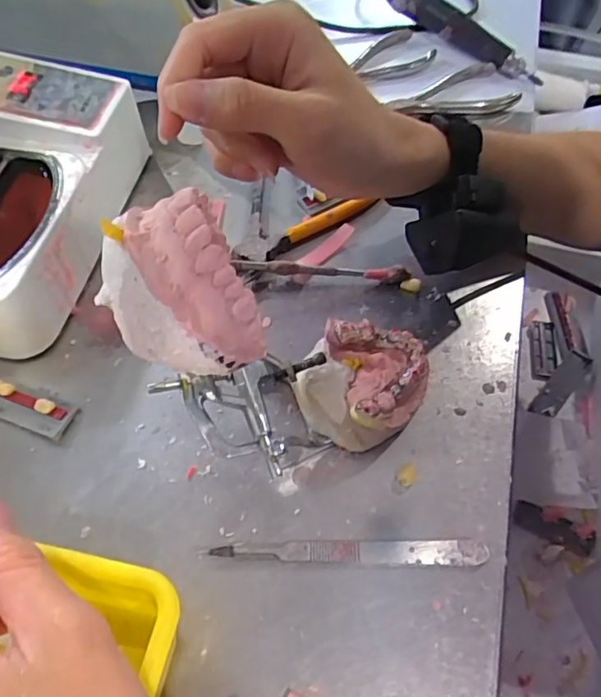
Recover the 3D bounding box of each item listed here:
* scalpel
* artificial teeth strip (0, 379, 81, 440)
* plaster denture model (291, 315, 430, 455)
[{"bbox_3d":[0.023,0.097,0.263,0.131,0.006,0.011,-1,58,-1],"label":"scalpel"},{"bbox_3d":[-0.163,0.028,0.302,0.079,0.012,0.019,17,60,10],"label":"artificial teeth strip"},{"bbox_3d":[0.033,0.017,0.295,0.061,0.034,0.068,20,60,11],"label":"plaster denture model"}]

